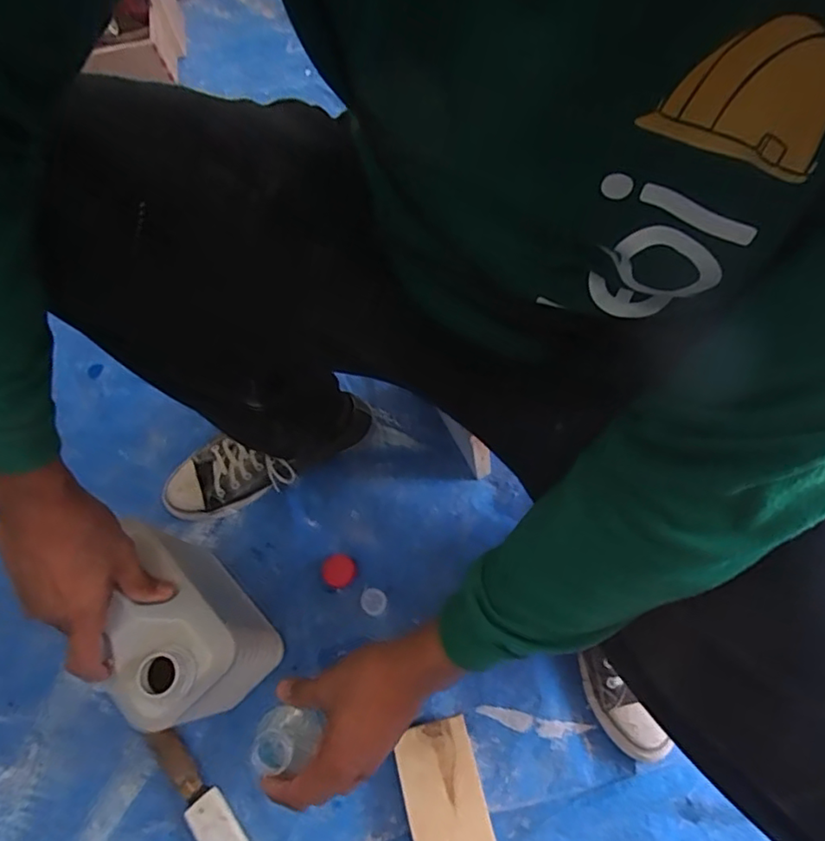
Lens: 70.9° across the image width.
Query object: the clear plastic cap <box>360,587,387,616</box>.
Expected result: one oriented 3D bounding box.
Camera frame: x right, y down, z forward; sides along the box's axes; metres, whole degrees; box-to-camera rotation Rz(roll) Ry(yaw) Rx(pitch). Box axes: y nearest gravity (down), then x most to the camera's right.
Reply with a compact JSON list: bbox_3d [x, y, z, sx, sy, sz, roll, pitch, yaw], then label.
[{"bbox_3d":[-0.047,0.219,0.700,0.031,0.004,0.031,-2,68,5],"label":"clear plastic cap"}]

